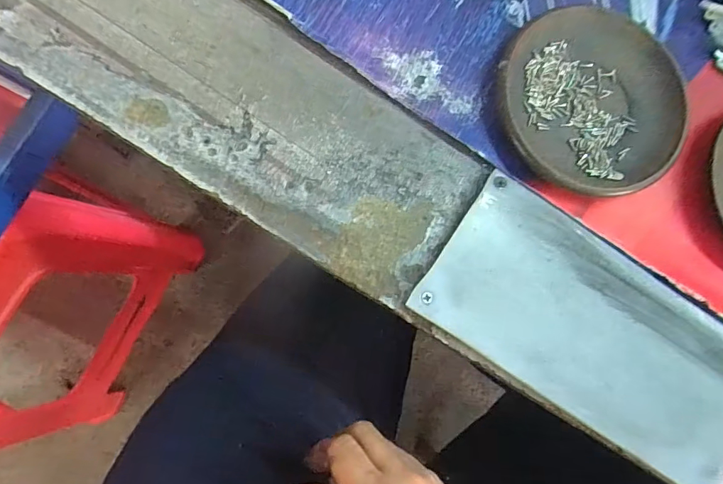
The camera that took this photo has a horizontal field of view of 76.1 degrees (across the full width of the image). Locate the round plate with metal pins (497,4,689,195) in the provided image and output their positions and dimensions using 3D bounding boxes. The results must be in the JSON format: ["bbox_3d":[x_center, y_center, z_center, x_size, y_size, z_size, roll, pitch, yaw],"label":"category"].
[{"bbox_3d":[0.140,-0.087,0.275,0.116,0.012,0.110,1,84,-6],"label":"round plate with metal pins"}]

